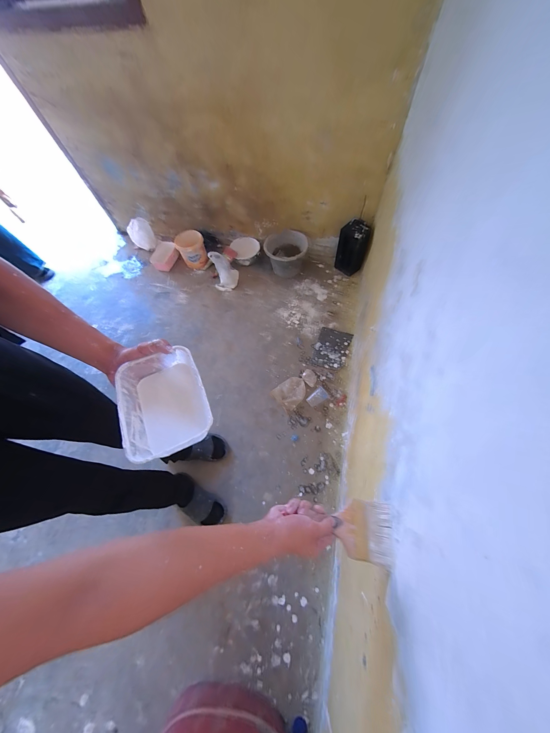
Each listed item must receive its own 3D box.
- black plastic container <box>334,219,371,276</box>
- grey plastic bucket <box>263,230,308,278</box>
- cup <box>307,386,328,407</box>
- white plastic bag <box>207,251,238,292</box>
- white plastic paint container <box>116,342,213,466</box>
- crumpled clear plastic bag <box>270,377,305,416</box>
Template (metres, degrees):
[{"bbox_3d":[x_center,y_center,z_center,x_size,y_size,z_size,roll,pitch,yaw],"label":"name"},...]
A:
[{"bbox_3d":[0.434,-0.653,1.337,0.163,0.279,0.109,7,65,7],"label":"black plastic container"},{"bbox_3d":[0.060,-0.657,1.416,0.241,0.177,0.260,-1,65,3],"label":"grey plastic bucket"},{"bbox_3d":[0.195,0.144,1.096,0.098,0.050,0.063,-40,69,-14],"label":"cup"},{"bbox_3d":[-0.295,-0.555,1.385,0.136,0.165,0.139,-10,65,-1],"label":"white plastic bag"},{"bbox_3d":[-0.172,0.053,0.380,0.120,0.060,0.161,-26,66,-8],"label":"white plastic paint container"},{"bbox_3d":[0.077,0.126,1.128,0.155,0.020,0.130,-37,68,-13],"label":"crumpled clear plastic bag"}]

